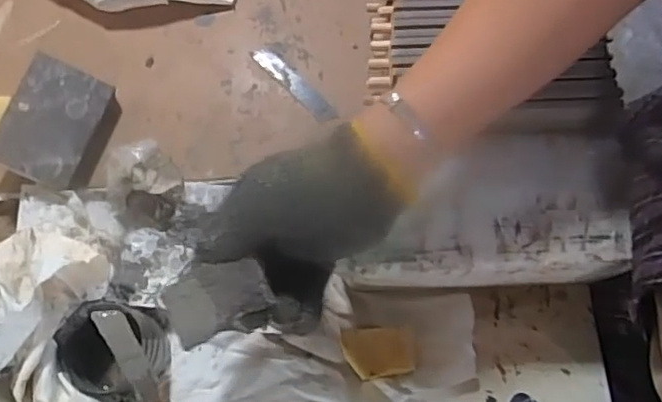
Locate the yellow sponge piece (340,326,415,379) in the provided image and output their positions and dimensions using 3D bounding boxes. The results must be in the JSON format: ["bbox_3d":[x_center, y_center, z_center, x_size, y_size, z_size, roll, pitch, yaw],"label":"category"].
[{"bbox_3d":[0.037,0.121,0.487,0.055,0.035,0.039,-1,73,-1],"label":"yellow sponge piece"}]

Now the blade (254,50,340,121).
[{"bbox_3d":[-0.033,-0.106,0.557,0.019,0.007,0.097,-41,77,-12],"label":"blade"}]

